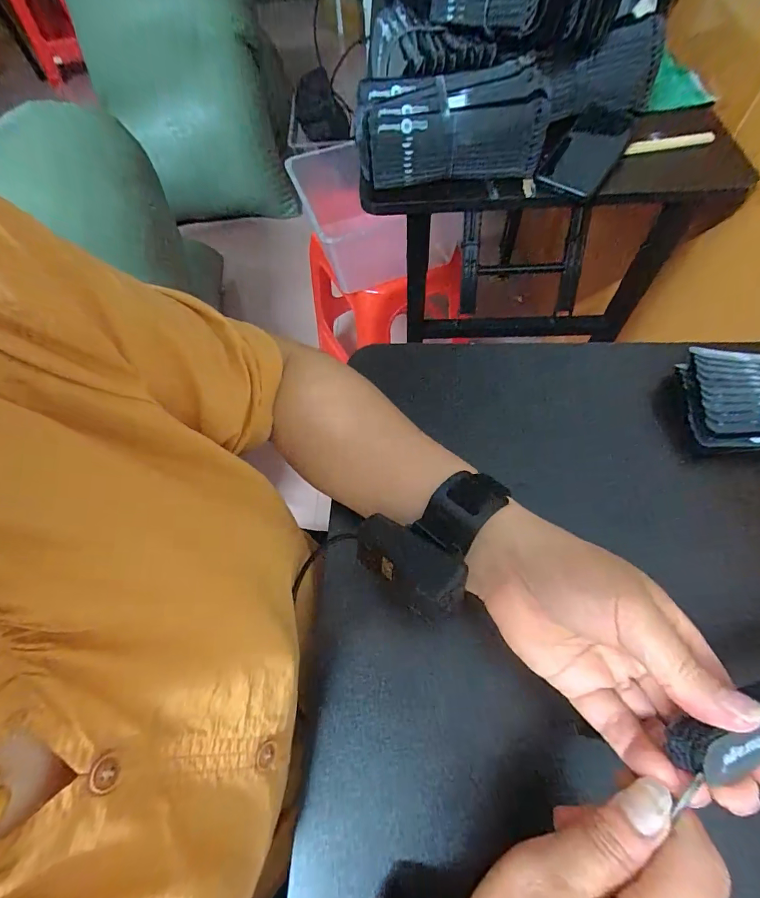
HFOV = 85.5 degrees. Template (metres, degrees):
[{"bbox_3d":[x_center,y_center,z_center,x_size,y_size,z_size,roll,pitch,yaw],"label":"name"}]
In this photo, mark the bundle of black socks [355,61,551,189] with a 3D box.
[{"bbox_3d":[0.082,-0.396,0.507,0.221,0.089,0.083,-4,62,2],"label":"bundle of black socks"}]

